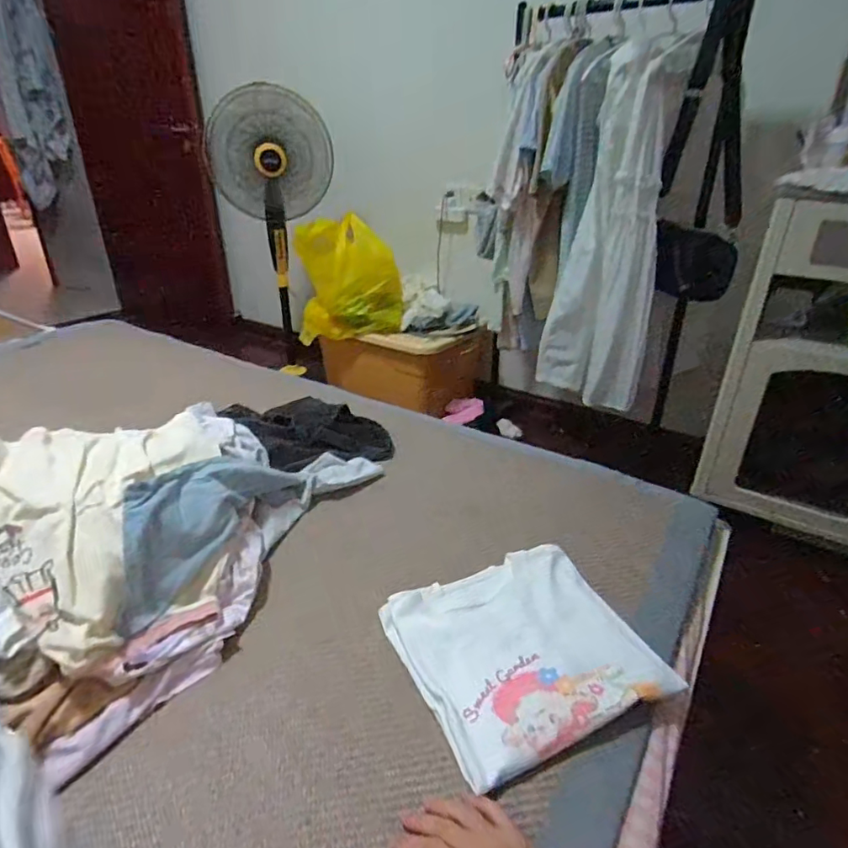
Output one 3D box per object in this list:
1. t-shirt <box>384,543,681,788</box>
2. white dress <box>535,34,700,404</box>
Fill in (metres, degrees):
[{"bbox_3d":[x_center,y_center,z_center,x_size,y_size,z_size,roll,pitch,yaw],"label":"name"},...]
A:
[{"bbox_3d":[0.111,0.248,0.609,0.248,0.023,0.234,-12,30,-22],"label":"t-shirt"},{"bbox_3d":[0.515,-0.514,1.487,0.270,0.888,0.187,9,29,17],"label":"white dress"}]

